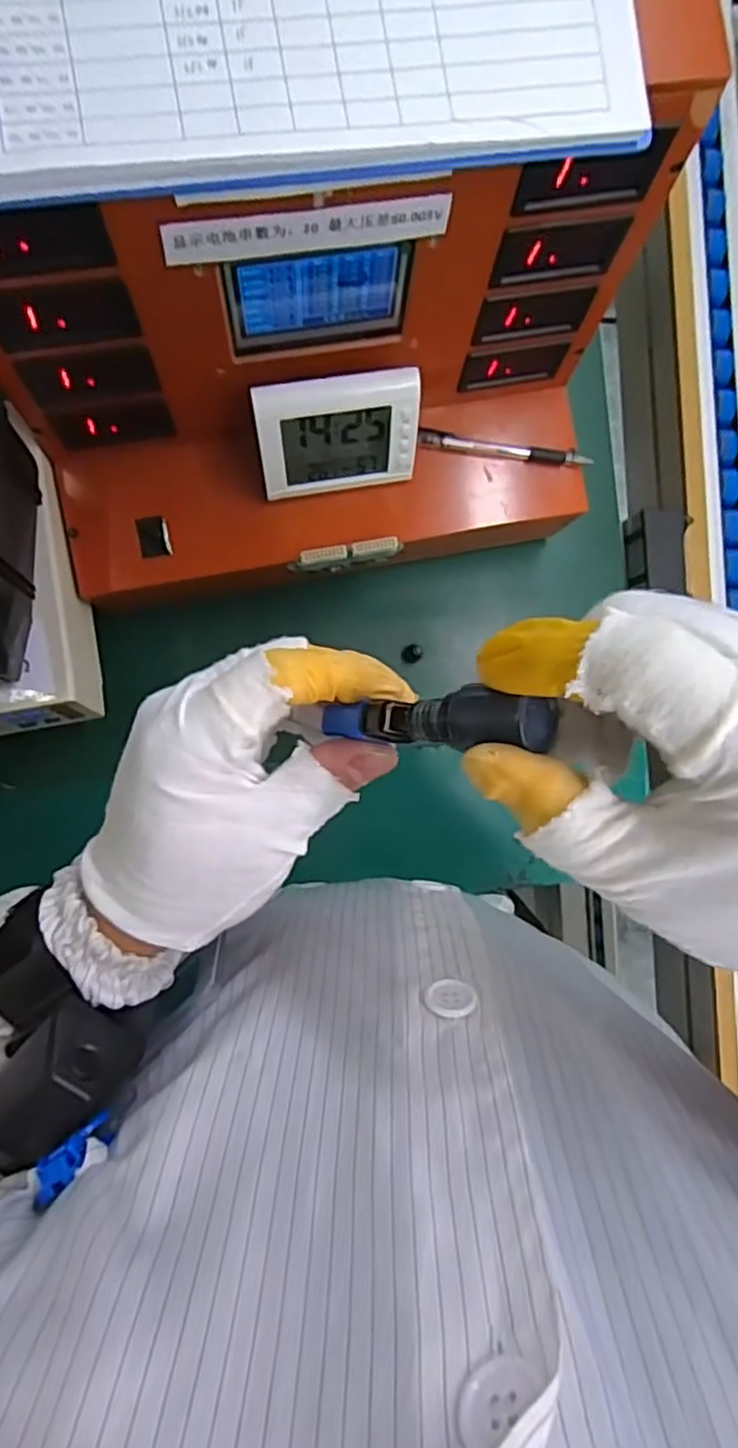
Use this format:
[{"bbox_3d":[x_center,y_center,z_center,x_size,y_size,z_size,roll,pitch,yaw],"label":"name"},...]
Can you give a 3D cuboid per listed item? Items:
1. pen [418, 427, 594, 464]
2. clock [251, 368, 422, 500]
[{"bbox_3d":[0.106,-0.214,0.534,0.136,0.008,0.014,4,89,-6],"label":"pen"},{"bbox_3d":[-0.022,-0.200,0.483,0.112,0.078,0.050,-10,91,-6],"label":"clock"}]

